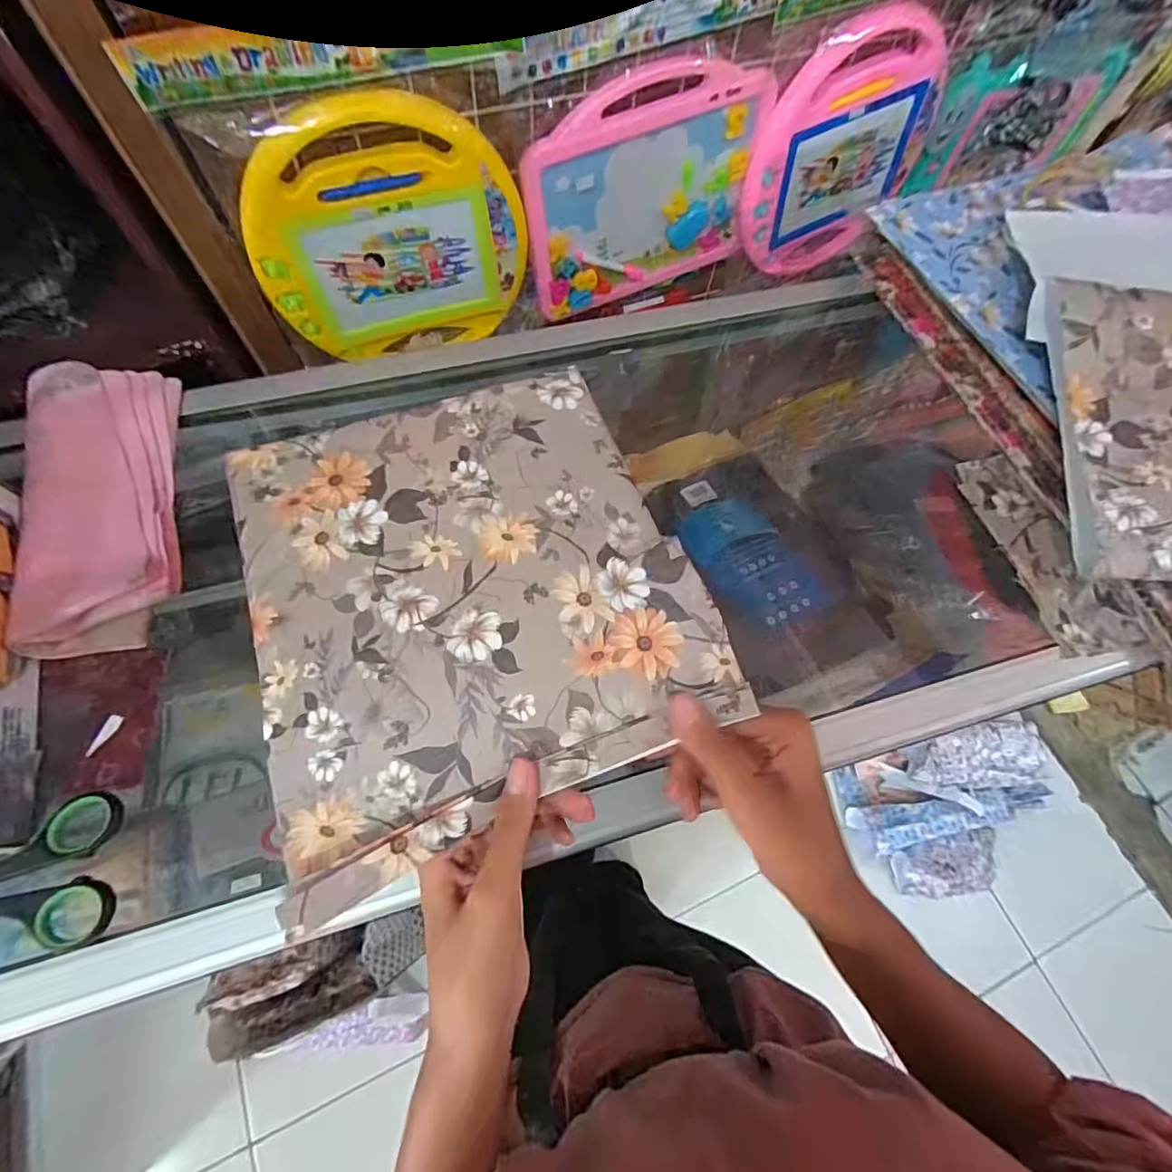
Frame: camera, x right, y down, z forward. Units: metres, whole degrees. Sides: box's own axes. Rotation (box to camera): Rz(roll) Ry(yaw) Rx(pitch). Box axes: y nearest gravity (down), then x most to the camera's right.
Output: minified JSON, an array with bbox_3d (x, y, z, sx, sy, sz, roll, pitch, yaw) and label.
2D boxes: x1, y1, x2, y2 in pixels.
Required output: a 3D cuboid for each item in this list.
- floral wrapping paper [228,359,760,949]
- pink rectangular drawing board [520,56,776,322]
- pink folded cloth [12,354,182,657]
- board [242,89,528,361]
[{"bbox_3d":[-0.058,-0.002,0.284,0.216,0.019,0.237,-17,68,-10],"label":"floral wrapping paper"},{"bbox_3d":[0.067,-0.453,0.640,0.281,0.228,0.029,-22,69,-12],"label":"pink rectangular drawing board"},{"bbox_3d":[-0.322,-0.064,0.360,0.085,0.026,0.229,-15,68,-9],"label":"pink folded cloth"},{"bbox_3d":[-0.201,-0.360,0.579,0.267,0.242,0.028,-17,68,-10],"label":"board"}]

